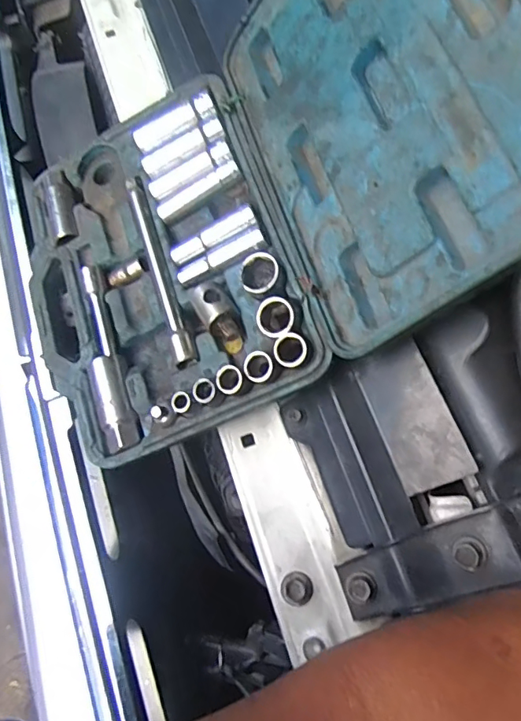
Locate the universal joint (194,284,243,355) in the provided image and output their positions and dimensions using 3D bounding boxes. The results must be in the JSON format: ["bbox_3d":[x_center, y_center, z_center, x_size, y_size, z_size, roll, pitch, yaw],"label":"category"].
[{"bbox_3d":[-0.026,-0.027,0.314,0.019,0.014,0.047,-29,85,-8],"label":"universal joint"}]

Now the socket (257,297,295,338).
[{"bbox_3d":[0.009,-0.025,0.302,0.022,0.023,0.026,-1,71,1],"label":"socket"}]

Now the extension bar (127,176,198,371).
[{"bbox_3d":[-0.069,-0.063,0.348,0.013,0.018,0.149,-17,72,-4],"label":"extension bar"}]

